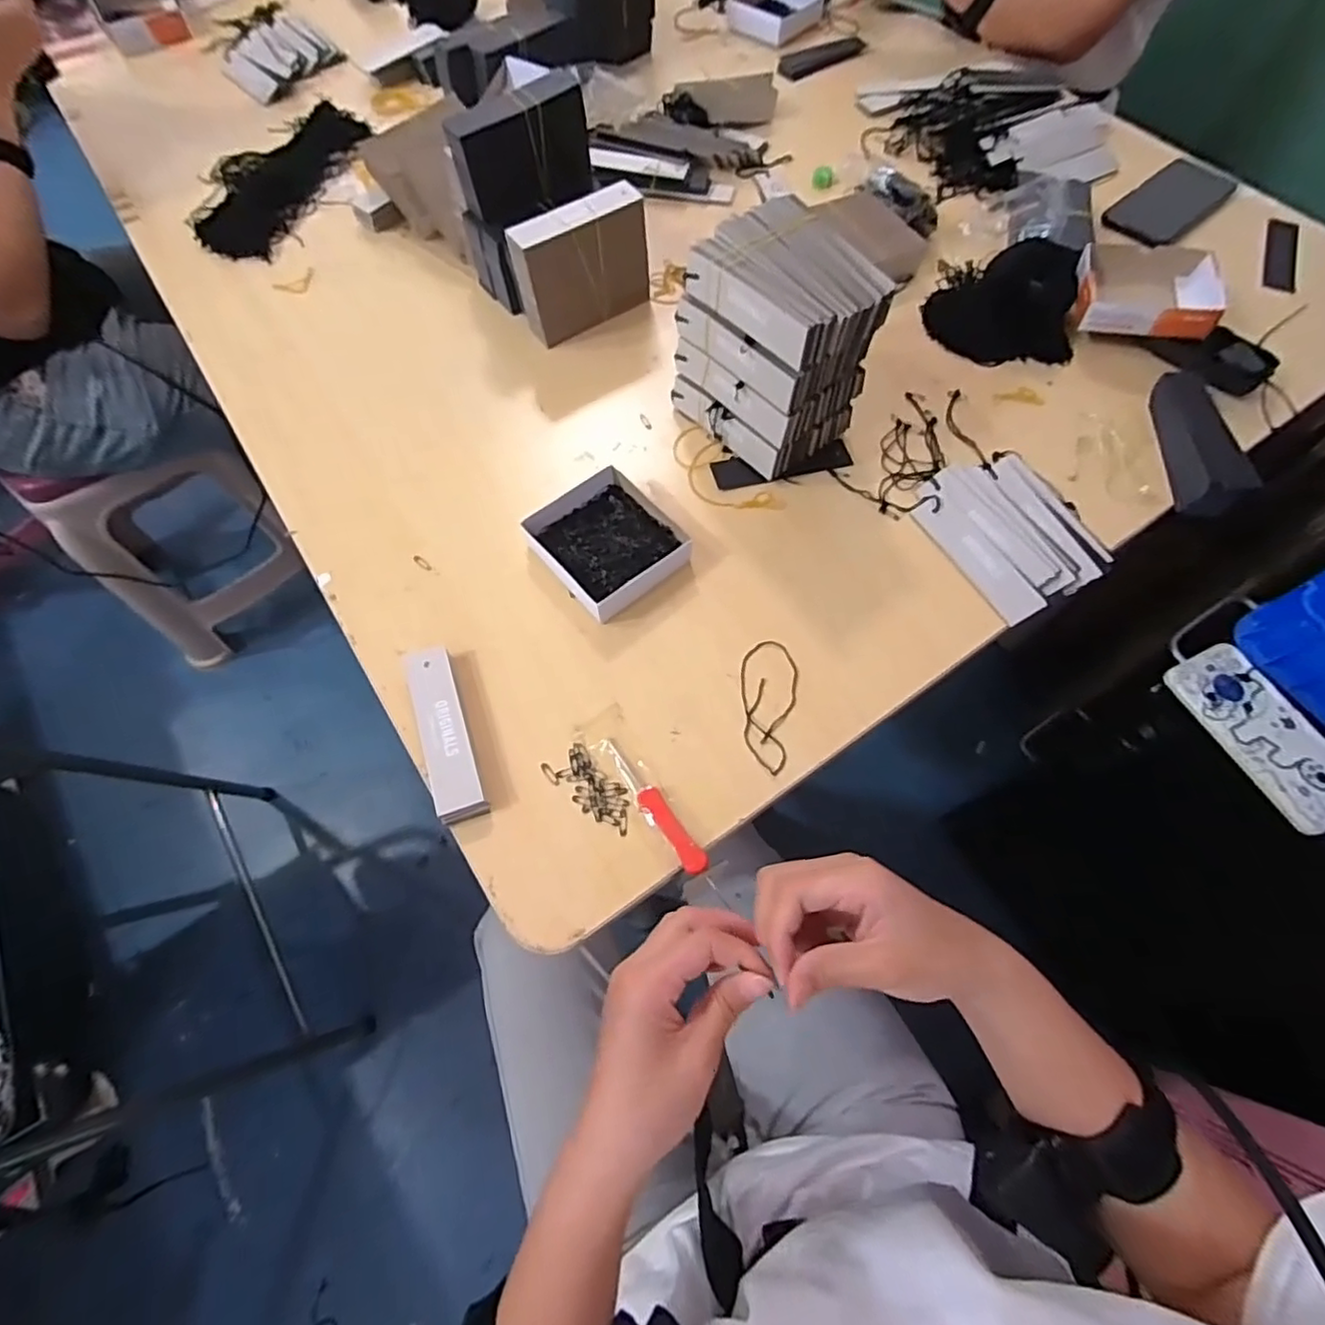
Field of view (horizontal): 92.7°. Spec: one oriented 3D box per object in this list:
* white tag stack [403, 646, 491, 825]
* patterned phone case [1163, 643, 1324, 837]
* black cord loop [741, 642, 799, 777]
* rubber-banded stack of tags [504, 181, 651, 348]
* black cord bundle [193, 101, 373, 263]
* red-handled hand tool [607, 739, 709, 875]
[{"bbox_3d":[-0.155,0.049,0.449,0.032,0.019,0.127,-19,67,-8],"label":"white tag stack"},{"bbox_3d":[0.537,0.062,0.561,0.081,0.013,0.167,-21,67,-9],"label":"patterned phone case"},{"bbox_3d":[0.079,0.032,0.469,0.043,0.004,0.102,4,65,2],"label":"black cord loop"},{"bbox_3d":[-0.074,-0.376,0.603,0.132,0.102,0.033,-32,69,-14],"label":"rubber-banded stack of tags"},{"bbox_3d":[-0.461,-0.582,0.751,0.134,0.016,0.280,14,66,7],"label":"black cord bundle"},{"bbox_3d":[-0.007,0.098,0.434,0.017,0.006,0.108,-34,70,-14],"label":"red-handled hand tool"}]

